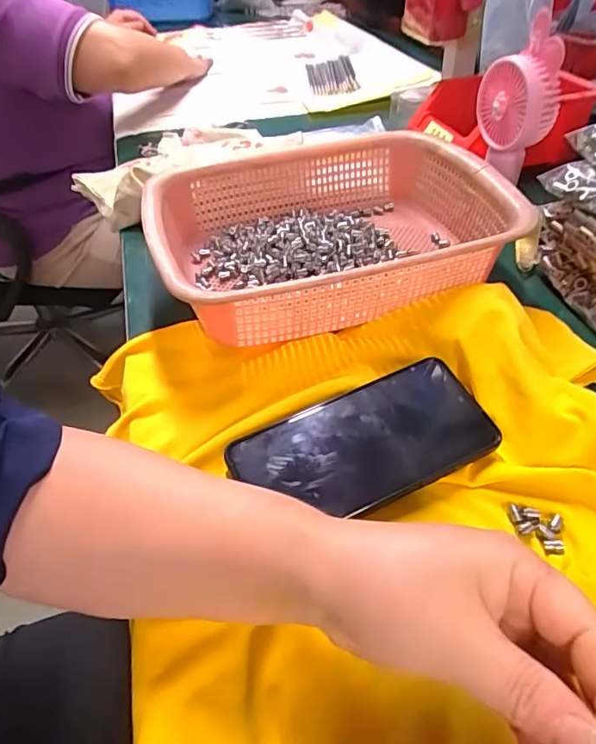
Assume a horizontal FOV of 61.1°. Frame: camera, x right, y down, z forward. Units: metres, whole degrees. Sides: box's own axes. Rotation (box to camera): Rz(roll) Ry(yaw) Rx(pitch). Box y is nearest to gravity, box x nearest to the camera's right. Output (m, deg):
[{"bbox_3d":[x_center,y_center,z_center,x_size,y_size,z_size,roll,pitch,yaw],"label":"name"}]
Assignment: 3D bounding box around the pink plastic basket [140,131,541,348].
[{"bbox_3d":[0.024,-0.124,0.440,0.284,0.072,0.214,-16,47,-11],"label":"pink plastic basket"}]

